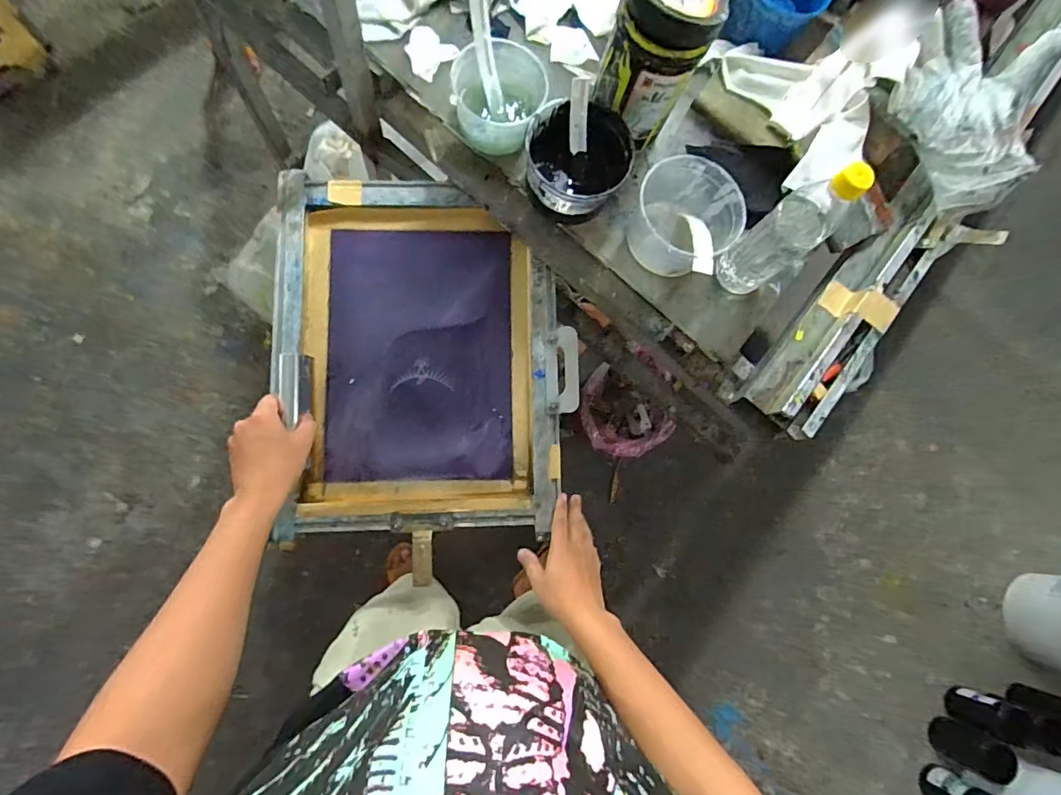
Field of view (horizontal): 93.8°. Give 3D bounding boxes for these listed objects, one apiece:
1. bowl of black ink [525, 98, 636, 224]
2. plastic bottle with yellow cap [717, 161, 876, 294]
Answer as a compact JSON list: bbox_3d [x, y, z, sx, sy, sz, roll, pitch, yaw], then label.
[{"bbox_3d":[0.055,-0.290,0.633,0.124,0.102,0.135,1,79,-8],"label":"bowl of black ink"},{"bbox_3d":[0.294,-0.187,0.572,0.064,0.216,0.063,1,79,-8],"label":"plastic bottle with yellow cap"}]

